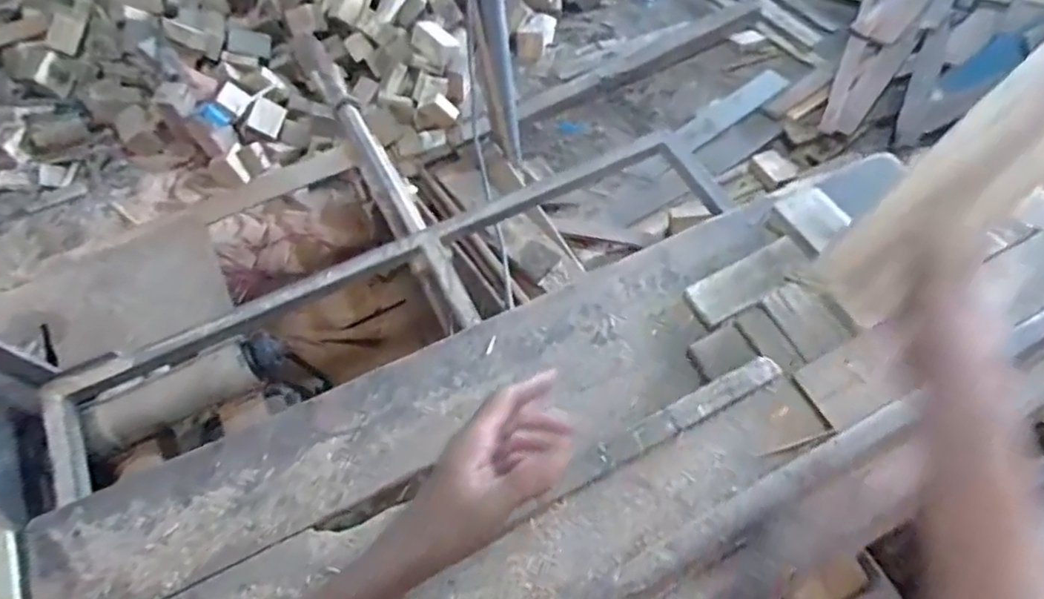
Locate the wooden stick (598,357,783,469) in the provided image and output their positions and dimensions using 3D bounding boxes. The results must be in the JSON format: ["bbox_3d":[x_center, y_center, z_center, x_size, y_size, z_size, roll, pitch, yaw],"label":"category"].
[{"bbox_3d":[0.219,0.141,0.750,0.262,0.020,0.037,-26,61,-12],"label":"wooden stick"}]

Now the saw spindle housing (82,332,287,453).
[{"bbox_3d":[-0.527,0.143,0.924,0.292,0.081,0.072,-30,62,-13],"label":"saw spindle housing"}]

